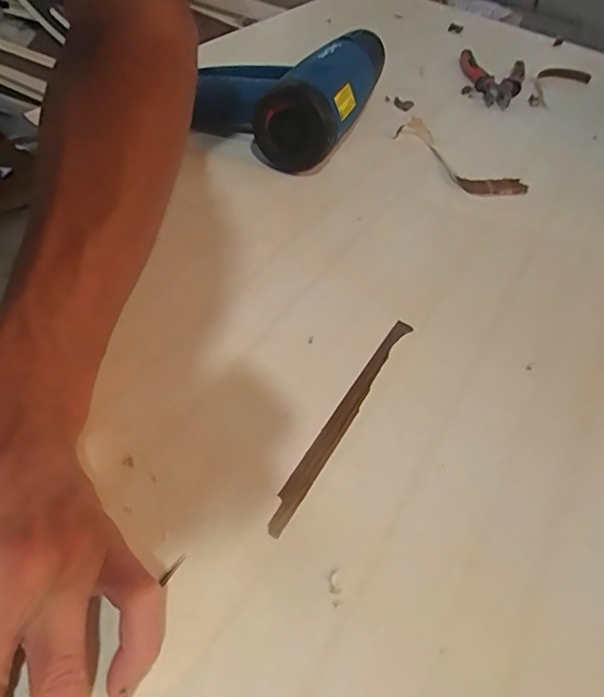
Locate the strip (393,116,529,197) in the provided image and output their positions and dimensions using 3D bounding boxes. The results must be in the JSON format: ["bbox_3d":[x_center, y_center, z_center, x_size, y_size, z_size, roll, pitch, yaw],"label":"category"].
[{"bbox_3d":[0.145,-0.180,0.480,0.043,0.019,0.138,-30,60,-30],"label":"strip"}]

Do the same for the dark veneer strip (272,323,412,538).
[{"bbox_3d":[0.026,0.036,0.295,0.012,0.005,0.166,28,51,15],"label":"dark veneer strip"}]

